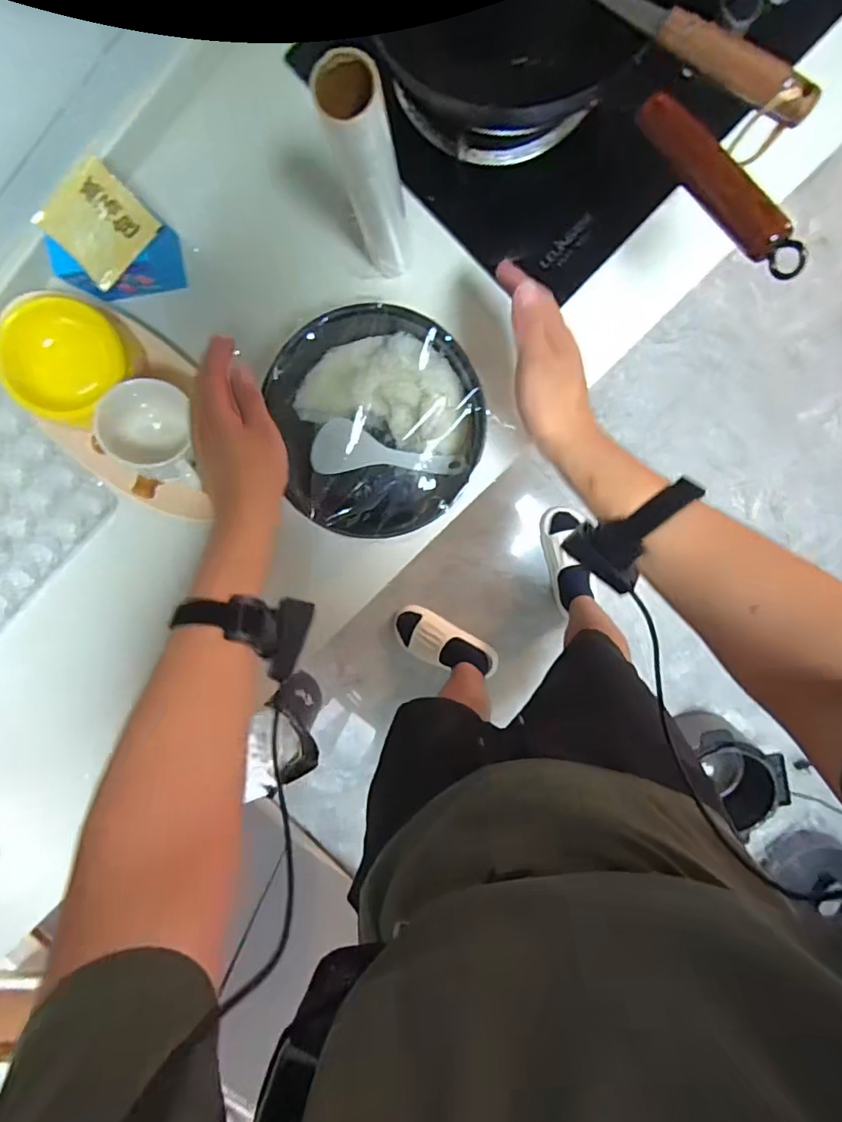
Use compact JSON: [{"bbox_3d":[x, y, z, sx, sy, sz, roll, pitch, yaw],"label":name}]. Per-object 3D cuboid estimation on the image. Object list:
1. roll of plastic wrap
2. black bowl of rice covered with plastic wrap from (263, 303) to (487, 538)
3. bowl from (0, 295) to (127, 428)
[{"bbox_3d":[-0.041,-0.329,0.473,0.047,0.253,0.046,0,98,2],"label":"roll of plastic wrap"},{"bbox_3d":[-0.038,-0.139,0.558,0.187,0.122,0.205,0,98,2],"label":"black bowl of rice covered with plastic wrap"},{"bbox_3d":[-0.374,-0.211,0.555,0.104,0.061,0.124,28,98,-2],"label":"bowl"}]

